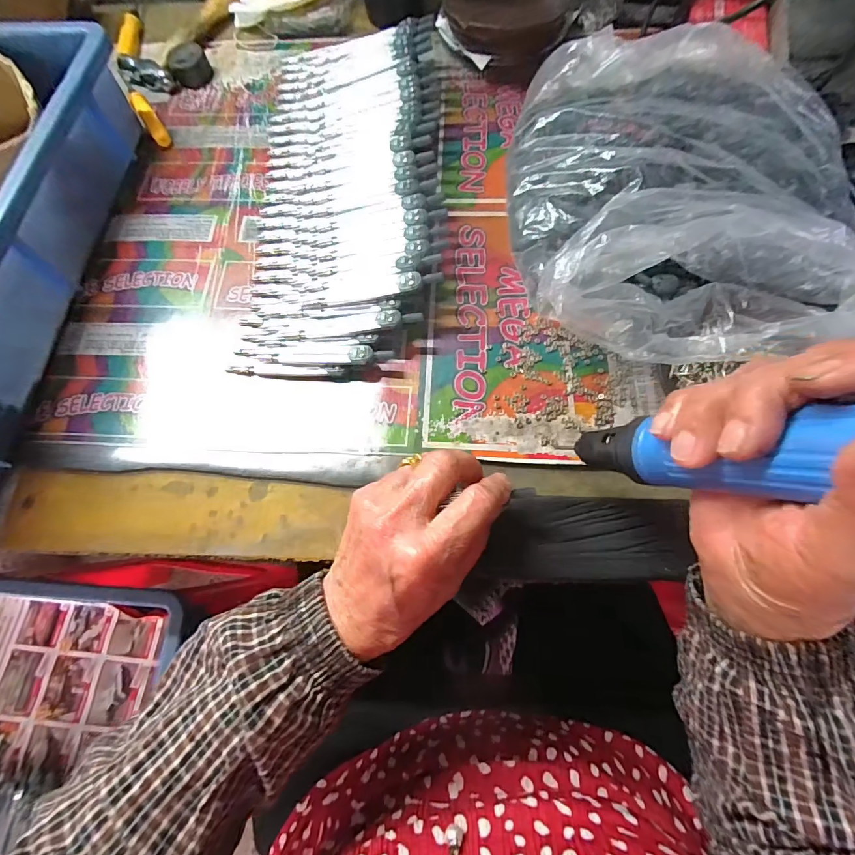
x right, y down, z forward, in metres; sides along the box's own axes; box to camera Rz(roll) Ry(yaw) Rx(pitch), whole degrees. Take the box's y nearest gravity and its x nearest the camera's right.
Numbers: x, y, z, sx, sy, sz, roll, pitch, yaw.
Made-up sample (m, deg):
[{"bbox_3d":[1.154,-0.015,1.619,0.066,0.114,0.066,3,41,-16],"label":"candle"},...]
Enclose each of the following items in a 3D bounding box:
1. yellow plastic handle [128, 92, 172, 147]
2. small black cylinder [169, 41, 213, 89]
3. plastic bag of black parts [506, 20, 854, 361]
[{"bbox_3d":[-0.273,-0.304,0.403,0.014,0.014,0.077,-31,73,-8],"label":"yellow plastic handle"},{"bbox_3d":[-0.244,-0.375,0.420,0.034,0.022,0.040,-13,72,-2],"label":"small black cylinder"},{"bbox_3d":[0.191,-0.171,0.301,0.241,0.080,0.255,-3,72,2],"label":"plastic bag of black parts"}]

